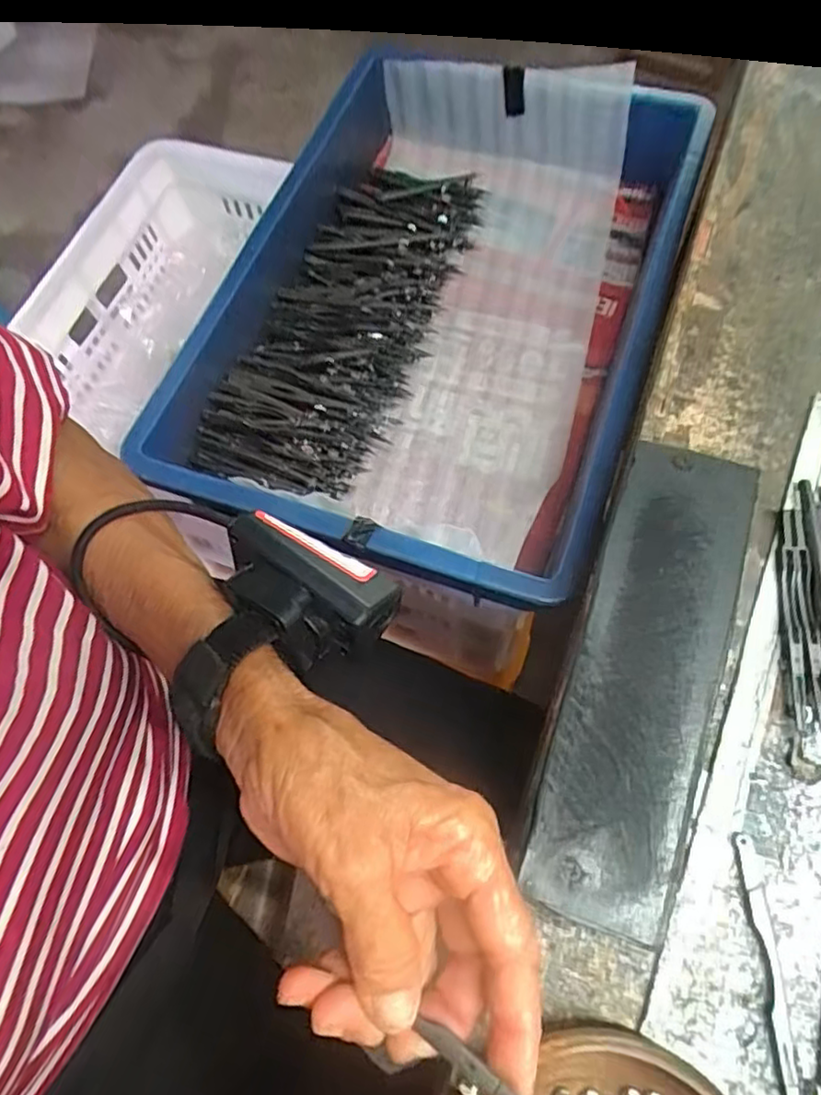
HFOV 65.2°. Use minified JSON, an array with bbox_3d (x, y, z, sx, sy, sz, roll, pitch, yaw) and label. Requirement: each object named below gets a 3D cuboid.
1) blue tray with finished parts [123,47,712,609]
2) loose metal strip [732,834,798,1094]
[{"bbox_3d":[0.023,-0.178,0.460,0.302,0.083,0.394,20,70,10],"label":"blue tray with finished parts"},{"bbox_3d":[0.134,0.165,0.235,0.009,0.004,0.107,-2,67,3],"label":"loose metal strip"}]

